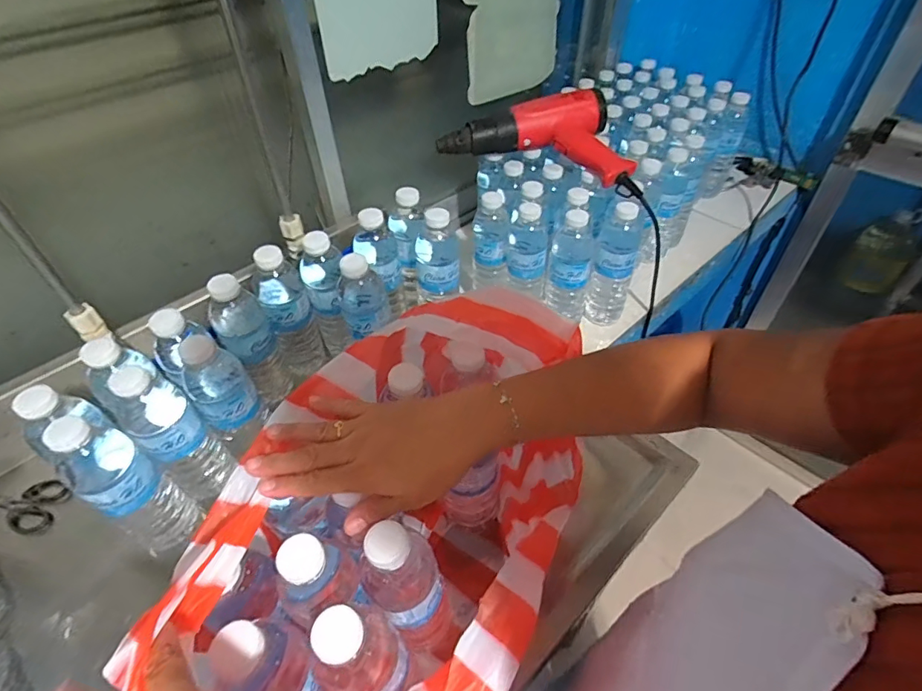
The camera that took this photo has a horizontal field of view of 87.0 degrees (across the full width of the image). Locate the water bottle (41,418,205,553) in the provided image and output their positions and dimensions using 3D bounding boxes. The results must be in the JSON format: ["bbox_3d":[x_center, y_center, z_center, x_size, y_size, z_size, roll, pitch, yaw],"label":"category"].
[{"bbox_3d":[-0.327,0.142,0.484,0.053,0.210,0.061,27,53,25],"label":"water bottle"}]

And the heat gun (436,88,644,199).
[{"bbox_3d":[0.130,-0.330,0.761,0.302,0.085,0.136,16,49,17],"label":"heat gun"}]

